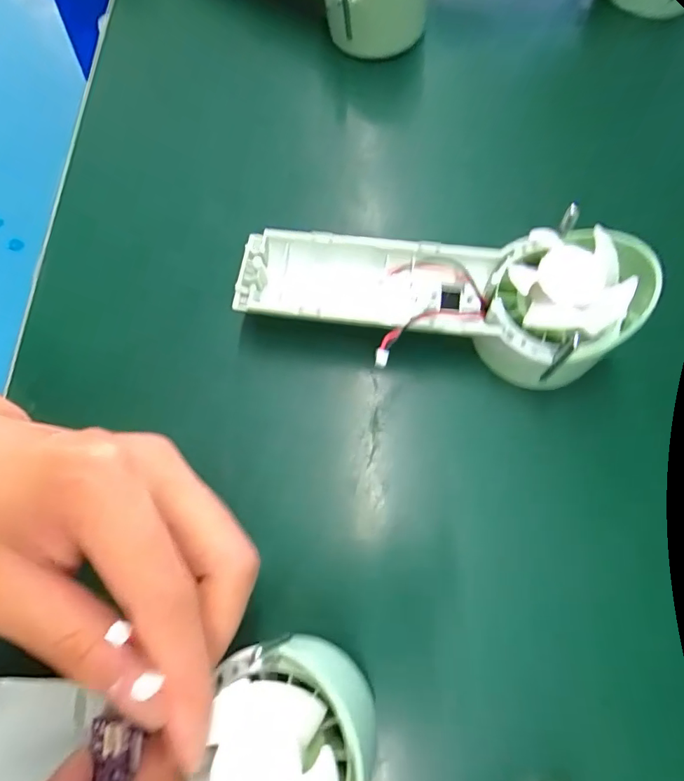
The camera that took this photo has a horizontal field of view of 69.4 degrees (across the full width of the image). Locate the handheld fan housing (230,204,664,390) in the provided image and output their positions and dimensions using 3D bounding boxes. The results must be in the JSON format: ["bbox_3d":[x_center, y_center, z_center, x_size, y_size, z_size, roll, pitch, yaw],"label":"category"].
[{"bbox_3d":[0.039,-0.042,0.222,0.175,0.051,0.060,4,69,4],"label":"handheld fan housing"}]

